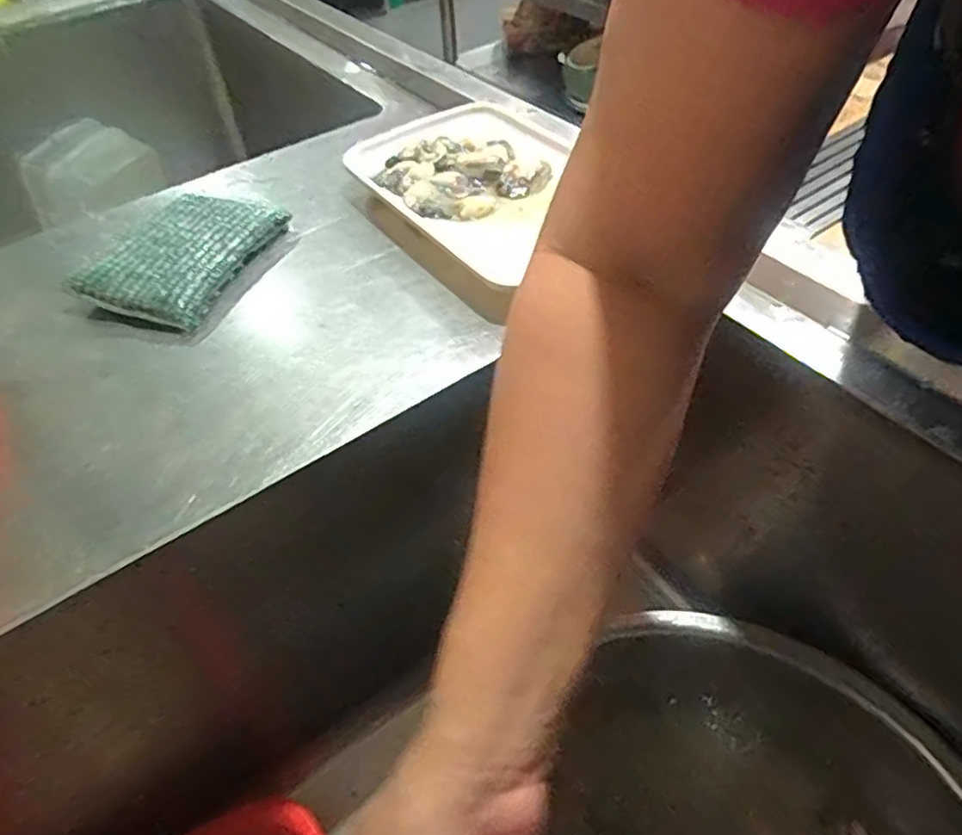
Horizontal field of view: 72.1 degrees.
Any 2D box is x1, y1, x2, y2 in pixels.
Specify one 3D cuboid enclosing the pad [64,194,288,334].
[{"bbox_3d":[-0.186,-0.105,0.416,0.080,0.017,0.114,14,51,17],"label":"pad"}]

